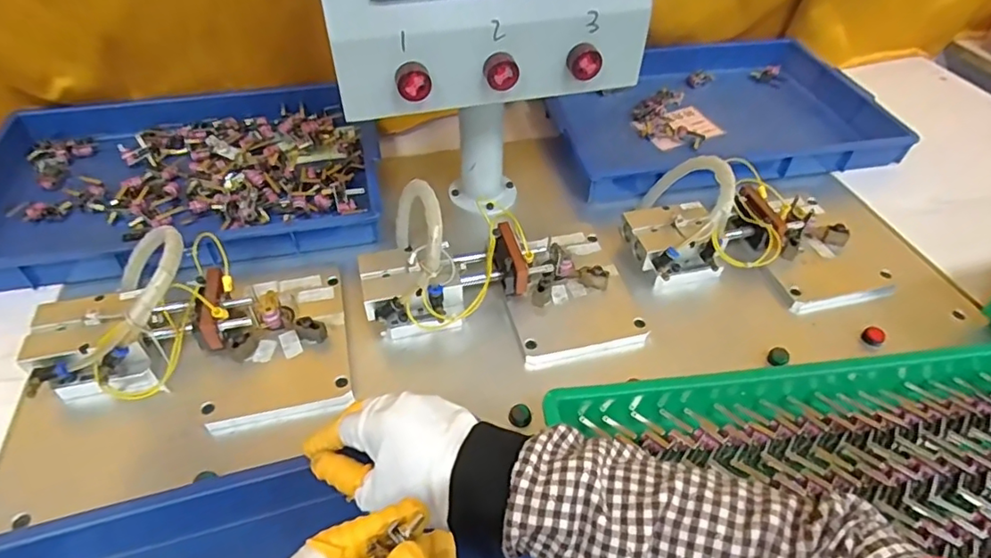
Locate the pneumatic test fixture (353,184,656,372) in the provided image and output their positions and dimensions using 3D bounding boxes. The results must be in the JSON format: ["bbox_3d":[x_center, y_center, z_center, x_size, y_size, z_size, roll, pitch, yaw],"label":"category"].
[{"bbox_3d":[0.007,-0.021,0.517,0.258,0.082,0.161,0,44,-2],"label":"pneumatic test fixture"}]

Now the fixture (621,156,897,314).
[{"bbox_3d":[0.265,-0.060,0.568,0.254,0.082,0.155,-1,44,-3],"label":"fixture"}]

